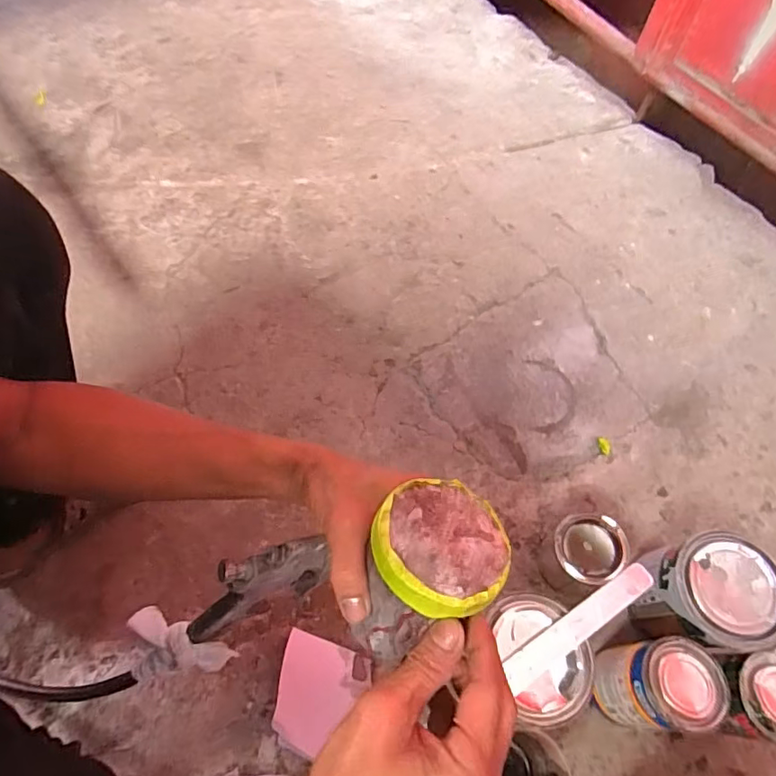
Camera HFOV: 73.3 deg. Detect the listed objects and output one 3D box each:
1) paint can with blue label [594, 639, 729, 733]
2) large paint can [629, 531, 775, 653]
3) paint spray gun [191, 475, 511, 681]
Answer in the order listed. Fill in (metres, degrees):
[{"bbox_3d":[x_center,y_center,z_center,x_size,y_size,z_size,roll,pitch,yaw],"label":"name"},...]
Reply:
[{"bbox_3d":[0.251,0.289,0.506,0.080,0.130,0.075,1,61,-1],"label":"paint can with blue label"},{"bbox_3d":[0.318,0.221,0.548,0.118,0.128,0.103,-12,62,-8],"label":"large paint can"},{"bbox_3d":[-0.046,0.133,0.358,0.257,0.084,0.089,-26,54,36],"label":"paint spray gun"}]

